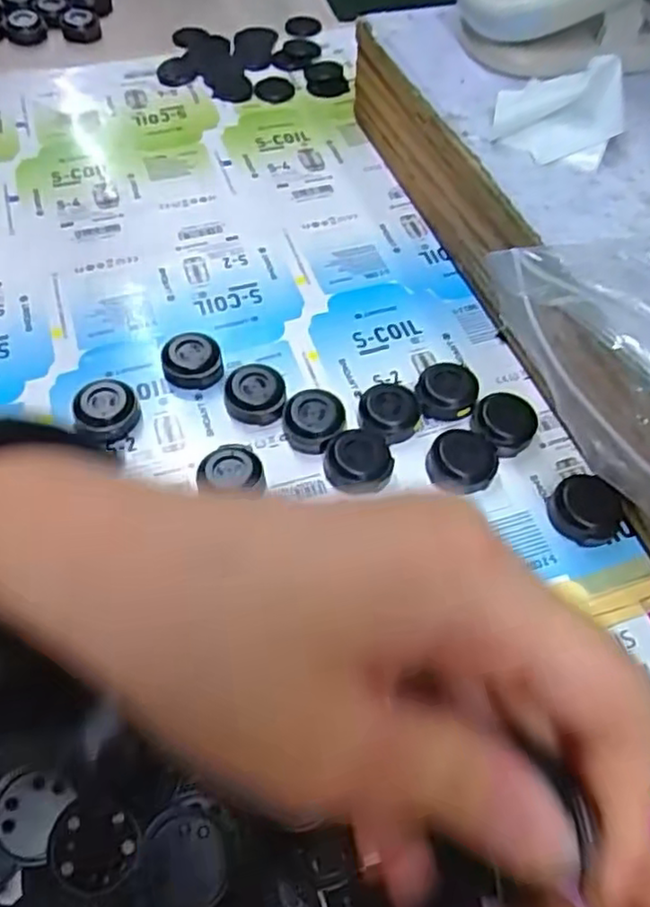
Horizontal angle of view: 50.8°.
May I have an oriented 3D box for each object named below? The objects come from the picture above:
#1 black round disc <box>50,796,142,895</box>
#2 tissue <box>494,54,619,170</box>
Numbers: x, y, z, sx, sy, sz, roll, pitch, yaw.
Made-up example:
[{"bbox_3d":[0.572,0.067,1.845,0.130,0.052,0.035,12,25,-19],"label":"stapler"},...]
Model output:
[{"bbox_3d":[-0.074,0.127,0.223,0.028,0.007,0.026,1,56,-1],"label":"black round disc"},{"bbox_3d":[0.121,-0.178,0.352,0.063,0.025,0.051,7,56,2],"label":"tissue"}]

